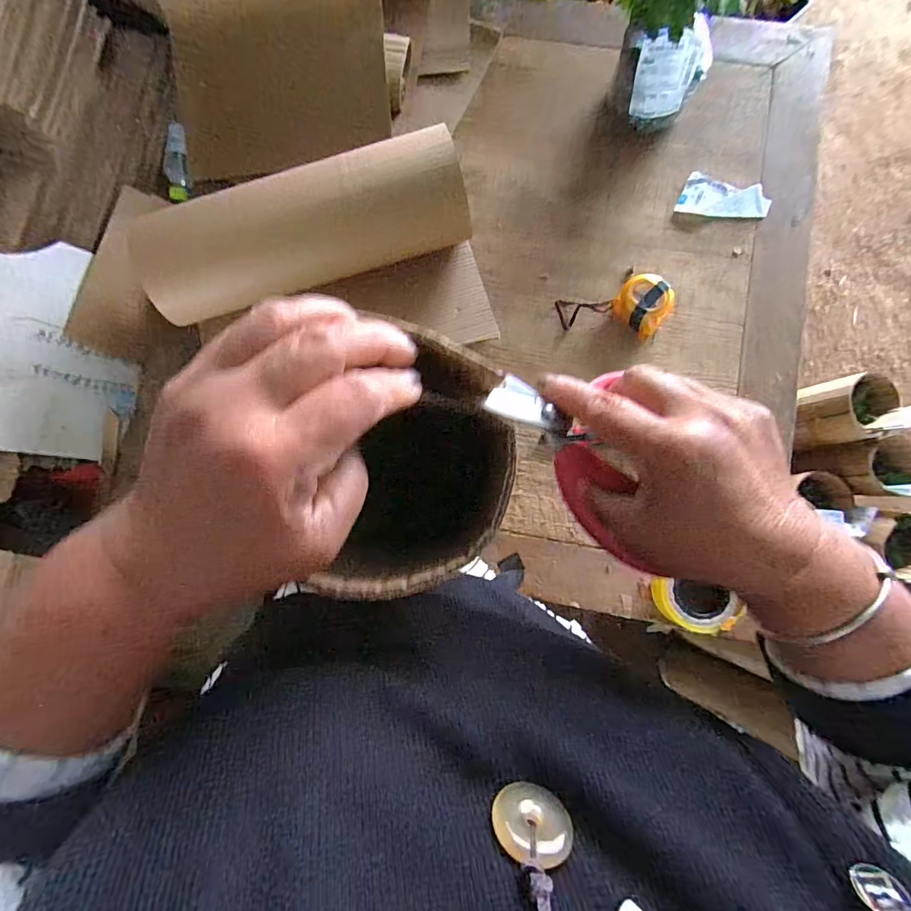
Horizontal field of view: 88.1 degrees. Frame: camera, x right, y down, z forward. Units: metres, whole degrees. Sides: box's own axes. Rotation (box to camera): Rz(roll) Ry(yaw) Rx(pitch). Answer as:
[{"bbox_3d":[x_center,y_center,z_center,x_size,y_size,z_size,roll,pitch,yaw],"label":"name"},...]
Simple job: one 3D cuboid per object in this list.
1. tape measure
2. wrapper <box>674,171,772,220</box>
[{"bbox_3d":[0.242,-0.213,0.701,0.159,0.046,0.092,-13,84,1],"label":"tape measure"},{"bbox_3d":[0.424,-0.405,0.737,0.131,0.019,0.061,15,85,3],"label":"wrapper"}]

